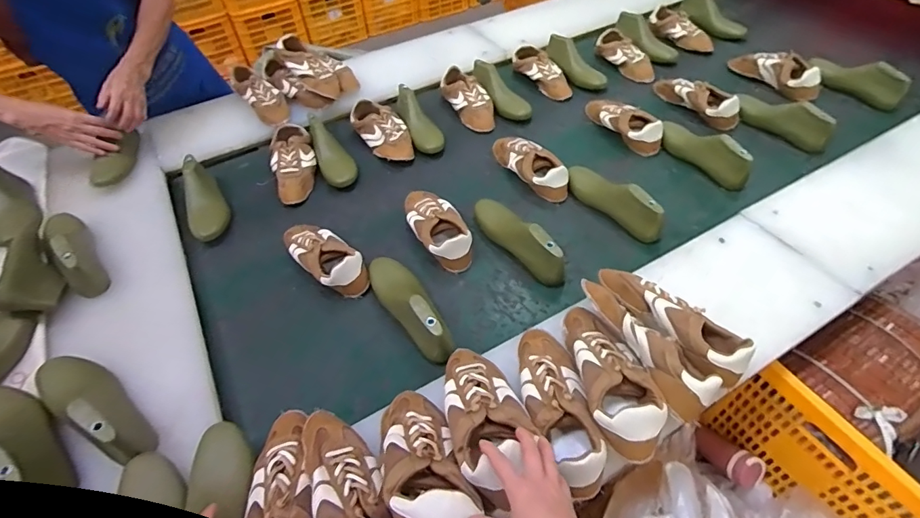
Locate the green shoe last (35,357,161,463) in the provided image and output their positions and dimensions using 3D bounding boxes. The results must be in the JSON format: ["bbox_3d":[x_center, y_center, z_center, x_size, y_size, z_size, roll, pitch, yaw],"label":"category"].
[{"bbox_3d":[-0.546,0.200,0.665,0.249,0.081,0.073,24,56,21],"label":"green shoe last"}]

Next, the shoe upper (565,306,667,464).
[{"bbox_3d":[0.209,0.162,0.656,0.097,0.072,0.239,-15,52,-9],"label":"shoe upper"}]

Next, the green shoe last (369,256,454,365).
[{"bbox_3d":[-0.094,0.074,0.816,0.071,0.092,0.254,-29,55,-19],"label":"green shoe last"}]

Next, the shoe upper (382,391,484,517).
[{"bbox_3d":[-0.046,0.253,0.561,0.096,0.080,0.230,-15,31,-8],"label":"shoe upper"}]

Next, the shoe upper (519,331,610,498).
[{"bbox_3d":[0.135,0.196,0.645,0.088,0.076,0.243,-10,51,-5],"label":"shoe upper"}]

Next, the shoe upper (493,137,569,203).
[{"bbox_3d":[0.162,-0.230,1.076,0.084,0.069,0.249,-24,54,-16],"label":"shoe upper"}]

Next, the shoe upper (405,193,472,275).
[{"bbox_3d":[-0.052,-0.076,0.951,0.098,0.064,0.233,-20,53,-13],"label":"shoe upper"}]

